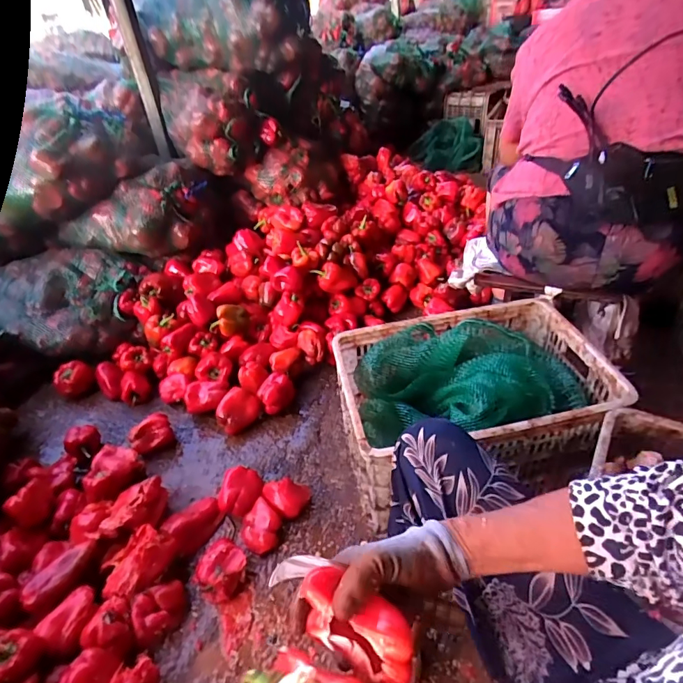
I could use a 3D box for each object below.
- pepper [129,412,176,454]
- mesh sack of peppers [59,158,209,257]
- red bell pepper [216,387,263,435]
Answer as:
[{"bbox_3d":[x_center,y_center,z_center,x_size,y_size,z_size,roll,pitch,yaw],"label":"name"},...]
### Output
[{"bbox_3d":[-0.485,0.240,1.156,0.100,0.079,0.063,-24,42,-25],"label":"pepper"},{"bbox_3d":[-0.679,-0.434,1.523,0.492,0.233,0.287,-20,41,-21],"label":"mesh sack of peppers"},{"bbox_3d":[-0.274,0.178,1.192,0.114,0.072,0.079,-25,42,-26],"label":"red bell pepper"}]

